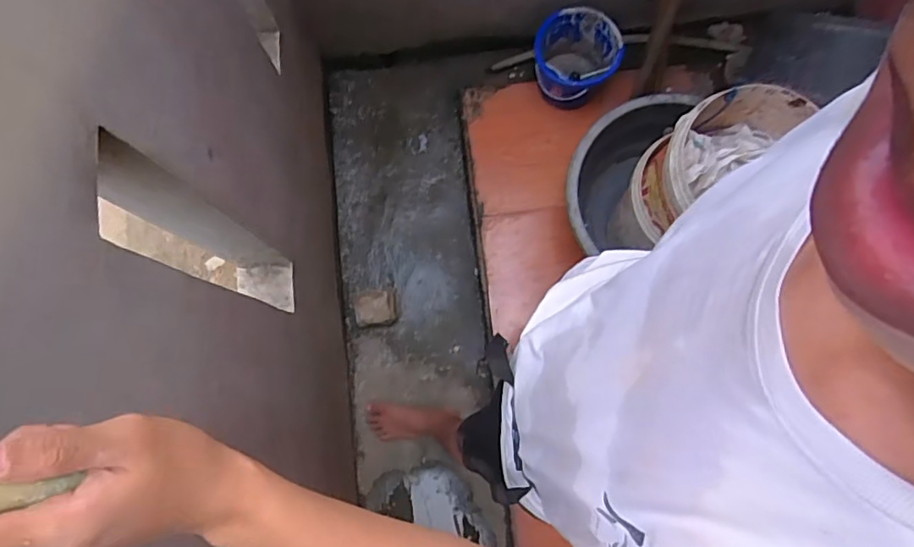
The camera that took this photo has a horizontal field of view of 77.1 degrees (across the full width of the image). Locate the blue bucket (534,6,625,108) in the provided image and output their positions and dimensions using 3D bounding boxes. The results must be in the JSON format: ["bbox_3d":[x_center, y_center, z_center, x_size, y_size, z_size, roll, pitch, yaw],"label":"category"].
[{"bbox_3d":[0.317,-0.579,1.601,0.225,0.202,0.230,0,79,0],"label":"blue bucket"}]

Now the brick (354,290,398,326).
[{"bbox_3d":[-0.230,0.093,1.611,0.121,0.040,0.101,-5,79,-1],"label":"brick"}]

